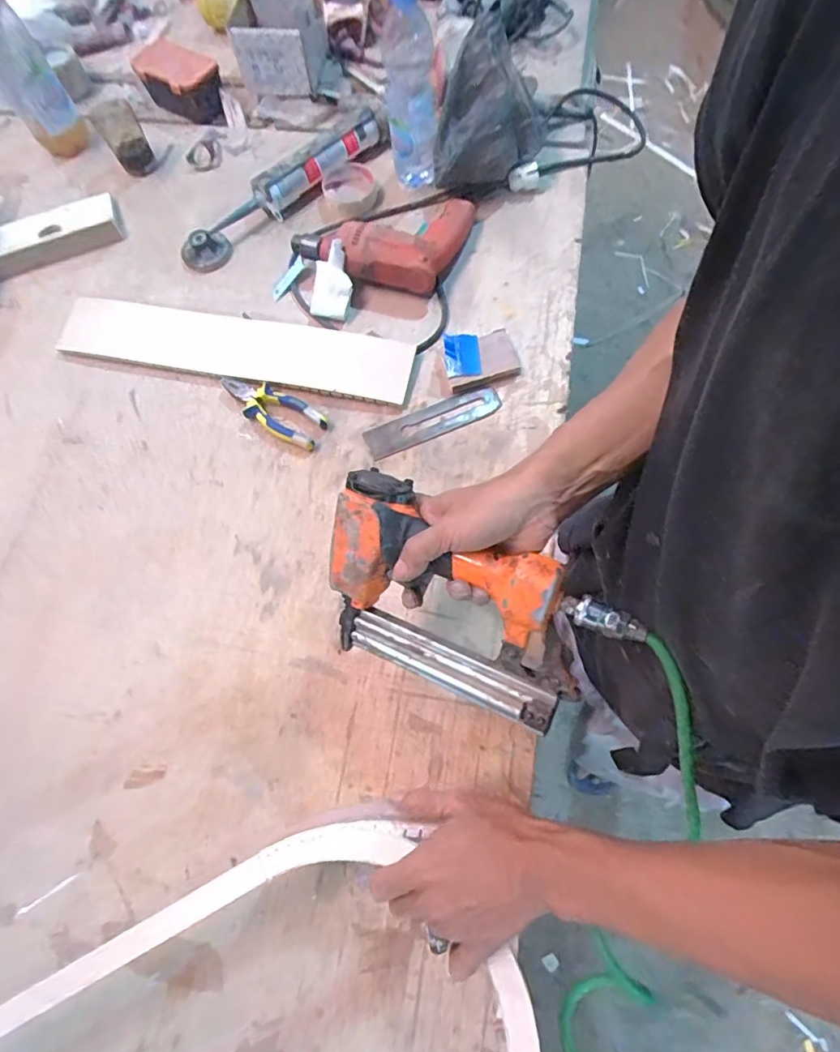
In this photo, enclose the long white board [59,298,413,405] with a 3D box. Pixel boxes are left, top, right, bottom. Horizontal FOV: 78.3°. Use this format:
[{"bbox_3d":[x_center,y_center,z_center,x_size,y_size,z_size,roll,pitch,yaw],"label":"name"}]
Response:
[{"bbox_3d":[-0.260,-0.248,0.717,0.486,0.029,0.107,9,72,5],"label":"long white board"}]

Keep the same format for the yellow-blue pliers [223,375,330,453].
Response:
[{"bbox_3d":[-0.197,-0.156,0.680,0.155,0.020,0.052,28,75,11],"label":"yellow-blue pliers"}]

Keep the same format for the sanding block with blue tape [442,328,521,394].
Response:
[{"bbox_3d":[0.081,-0.227,0.694,0.099,0.024,0.083,-15,72,-3],"label":"sanding block with blue tape"}]

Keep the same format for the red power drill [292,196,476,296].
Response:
[{"bbox_3d":[-0.035,-0.397,0.741,0.270,0.063,0.137,-19,72,-4],"label":"red power drill"}]

